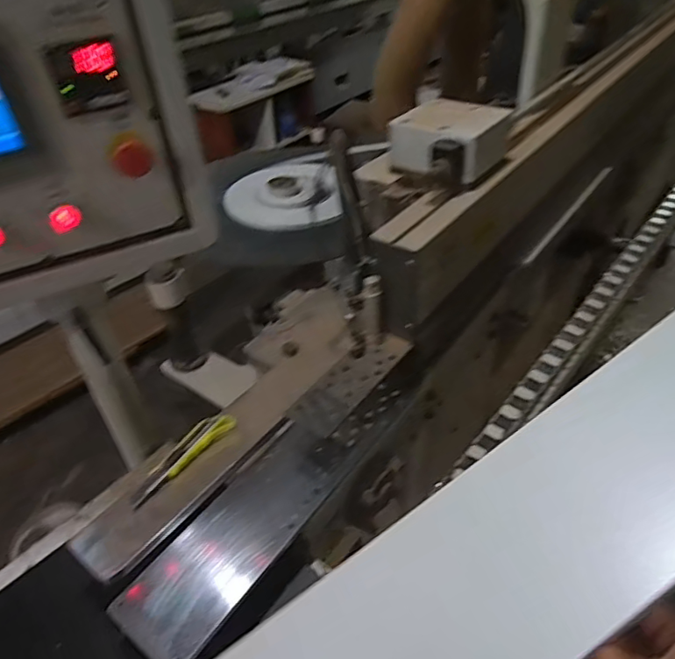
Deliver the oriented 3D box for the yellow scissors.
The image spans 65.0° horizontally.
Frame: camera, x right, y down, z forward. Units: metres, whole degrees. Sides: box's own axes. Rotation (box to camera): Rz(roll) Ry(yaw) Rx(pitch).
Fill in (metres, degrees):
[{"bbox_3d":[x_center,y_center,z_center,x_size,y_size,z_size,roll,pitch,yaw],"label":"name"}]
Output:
[{"bbox_3d":[-0.229,0.182,0.775,0.048,0.021,0.176,27,49,31],"label":"yellow scissors"}]

